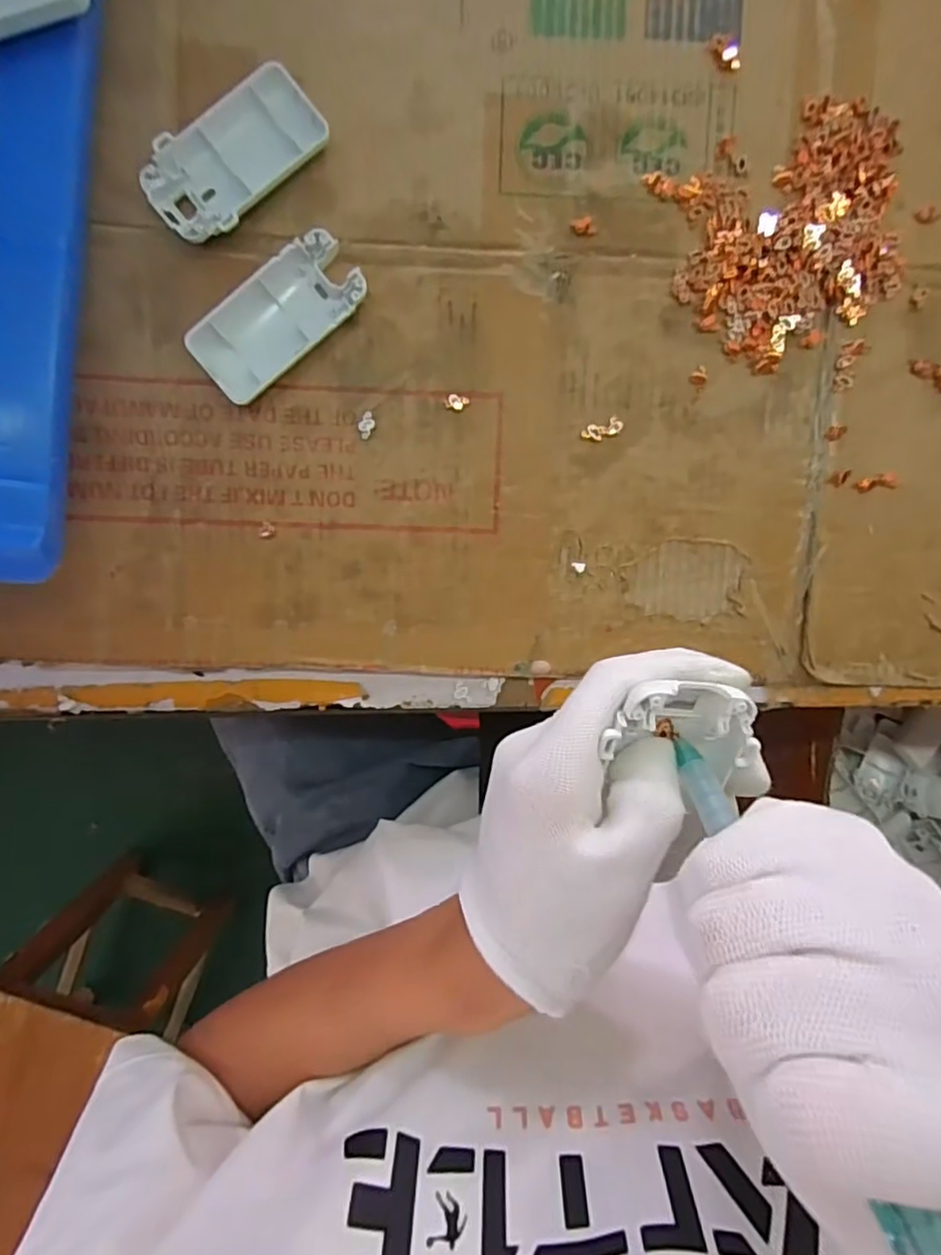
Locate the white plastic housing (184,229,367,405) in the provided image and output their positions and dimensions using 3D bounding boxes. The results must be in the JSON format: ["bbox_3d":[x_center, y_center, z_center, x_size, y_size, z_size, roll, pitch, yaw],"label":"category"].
[{"bbox_3d":[-0.103,-0.166,0.335,0.094,0.015,0.046,-40,95,2],"label":"white plastic housing"}]

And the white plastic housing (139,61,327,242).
[{"bbox_3d":[-0.124,-0.247,0.330,0.095,0.018,0.050,-44,94,2],"label":"white plastic housing"}]

